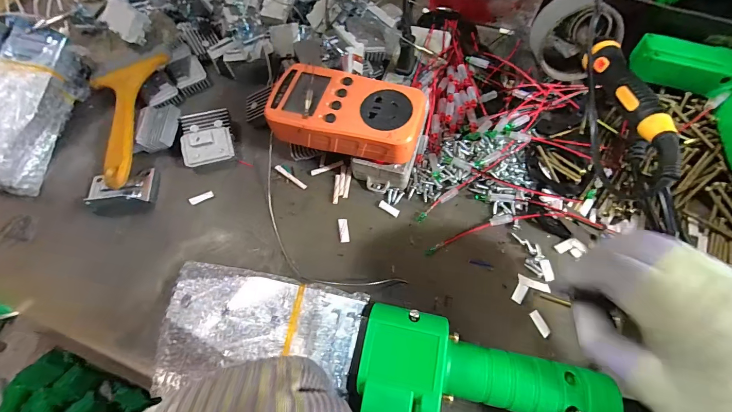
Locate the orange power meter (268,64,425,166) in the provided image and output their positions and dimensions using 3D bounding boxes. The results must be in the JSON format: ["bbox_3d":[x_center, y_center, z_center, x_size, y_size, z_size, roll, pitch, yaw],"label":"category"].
[{"bbox_3d":[-0.017,-0.078,0.269,0.126,0.028,0.070,13,68,8],"label":"orange power meter"}]

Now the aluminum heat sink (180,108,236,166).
[{"bbox_3d":[-0.158,-0.068,0.320,0.047,0.021,0.060,-13,67,-2],"label":"aluminum heat sink"}]

